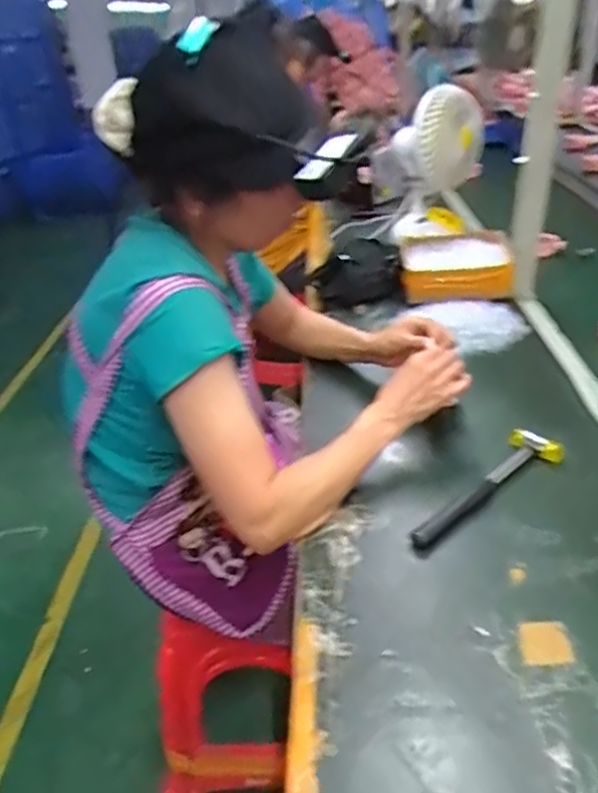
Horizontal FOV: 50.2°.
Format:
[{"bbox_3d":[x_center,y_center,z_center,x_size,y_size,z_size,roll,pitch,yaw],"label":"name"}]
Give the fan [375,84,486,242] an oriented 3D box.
[{"bbox_3d":[0.290,-0.536,1.466,0.178,0.308,0.192,-26,38,-31],"label":"fan"}]

